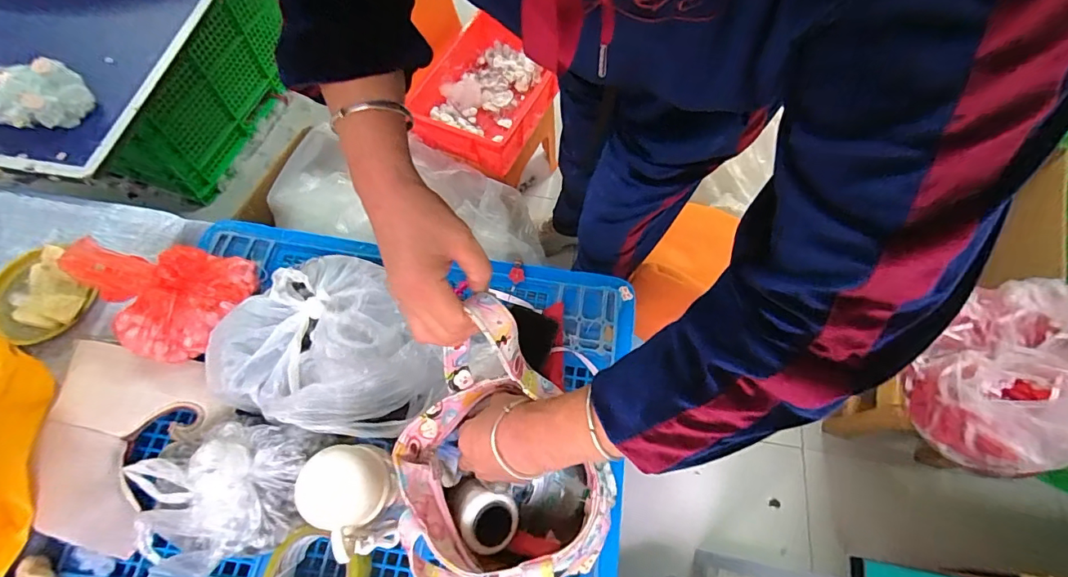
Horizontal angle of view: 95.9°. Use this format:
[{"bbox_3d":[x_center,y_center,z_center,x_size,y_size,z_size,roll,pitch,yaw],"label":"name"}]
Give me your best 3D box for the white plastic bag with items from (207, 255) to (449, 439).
[{"bbox_3d":[-0.236,0.060,0.579,0.280,0.118,0.204,17,66,5],"label":"white plastic bag with items"}]

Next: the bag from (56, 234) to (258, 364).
[{"bbox_3d":[-0.484,-0.002,0.626,0.177,0.102,0.161,22,66,8],"label":"bag"}]

